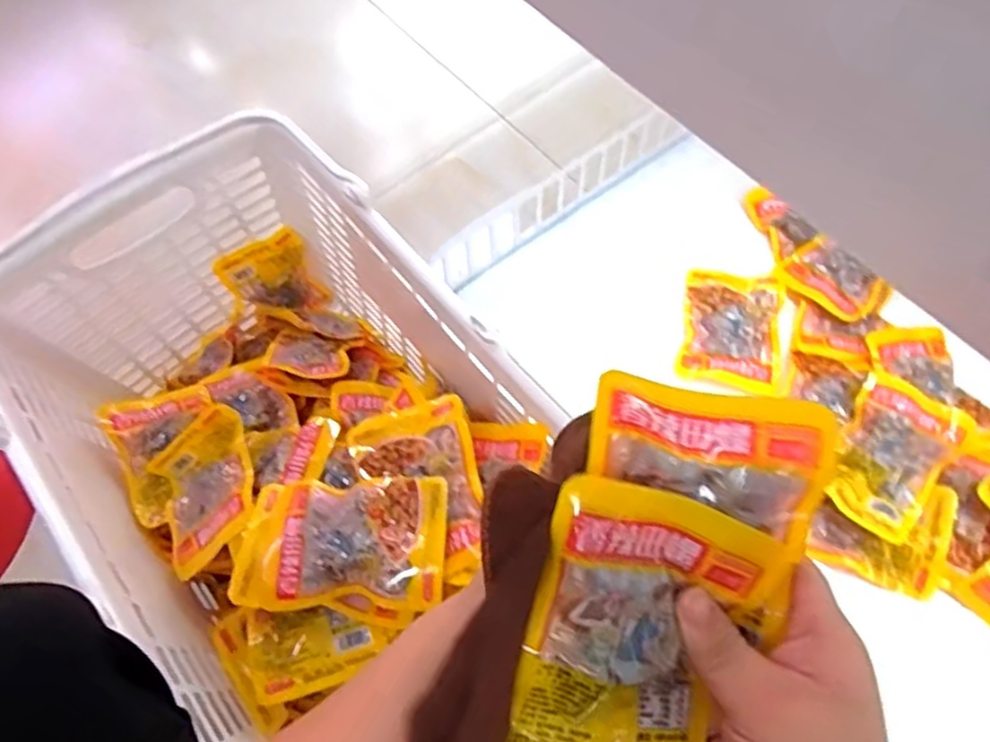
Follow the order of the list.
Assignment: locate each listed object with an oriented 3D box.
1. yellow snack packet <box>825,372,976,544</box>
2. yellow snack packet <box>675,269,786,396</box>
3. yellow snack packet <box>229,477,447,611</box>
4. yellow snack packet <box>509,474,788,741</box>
[{"bbox_3d":[0.299,0.065,0.532,0.076,0.024,0.119,34,71,16],"label":"yellow snack packet"},{"bbox_3d":[0.206,-0.038,0.603,0.080,0.012,0.109,11,67,8],"label":"yellow snack packet"},{"bbox_3d":[-0.103,0.112,0.463,0.140,0.018,0.082,-3,66,9],"label":"yellow snack packet"},{"bbox_3d":[0.051,0.102,0.256,0.079,0.014,0.117,14,95,-9],"label":"yellow snack packet"}]

